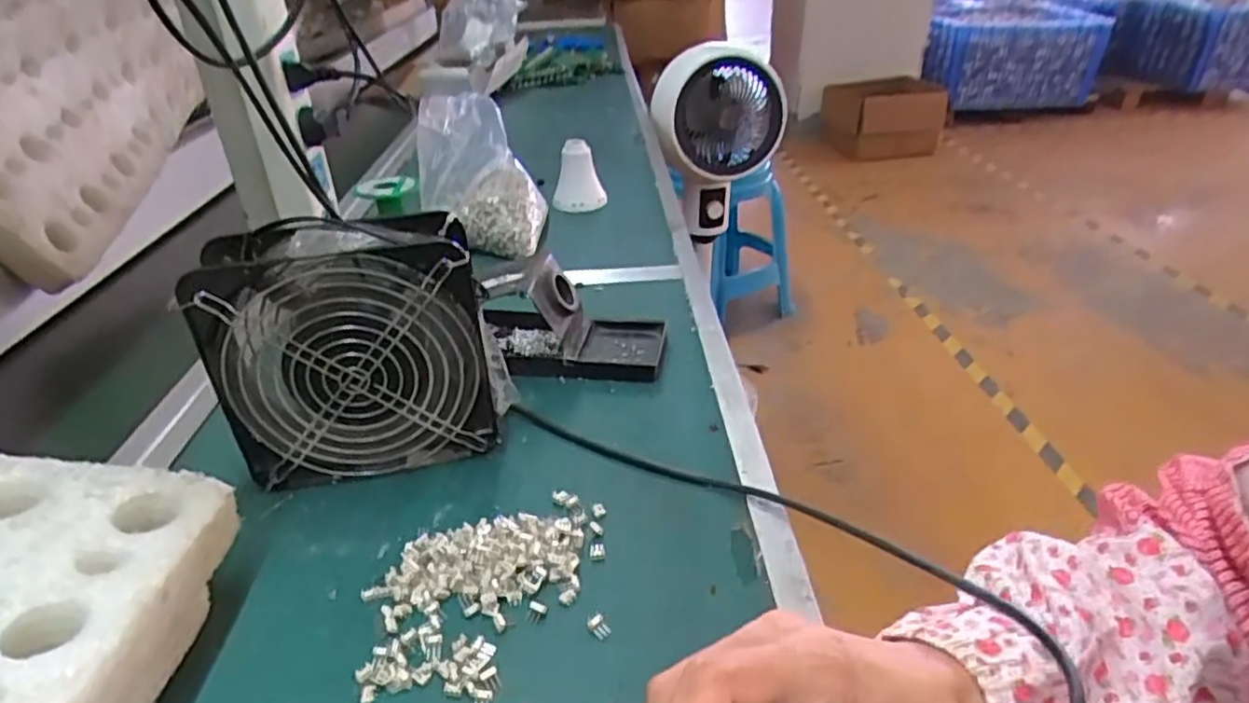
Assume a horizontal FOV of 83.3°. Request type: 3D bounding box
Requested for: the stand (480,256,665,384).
[{"bbox_3d":[-0.048,-0.030,0.551,0.151,0.075,0.078,2,32,8],"label":"stand"}]

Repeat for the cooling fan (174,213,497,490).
[{"bbox_3d":[-0.159,0.000,0.430,0.156,0.154,0.055,-9,32,-9],"label":"cooling fan"}]

